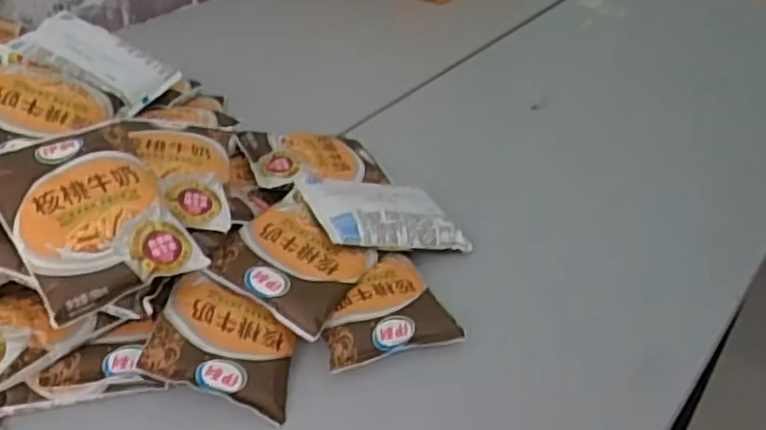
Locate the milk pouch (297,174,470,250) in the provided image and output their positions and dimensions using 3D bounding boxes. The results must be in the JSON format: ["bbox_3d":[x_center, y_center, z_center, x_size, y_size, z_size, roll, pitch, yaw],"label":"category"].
[{"bbox_3d":[-0.001,-0.004,0.571,0.122,0.019,0.087,3,36,-22],"label":"milk pouch"}]

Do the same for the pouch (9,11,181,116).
[{"bbox_3d":[-0.250,-0.139,0.626,0.122,0.019,0.077,25,40,-6],"label":"pouch"}]

